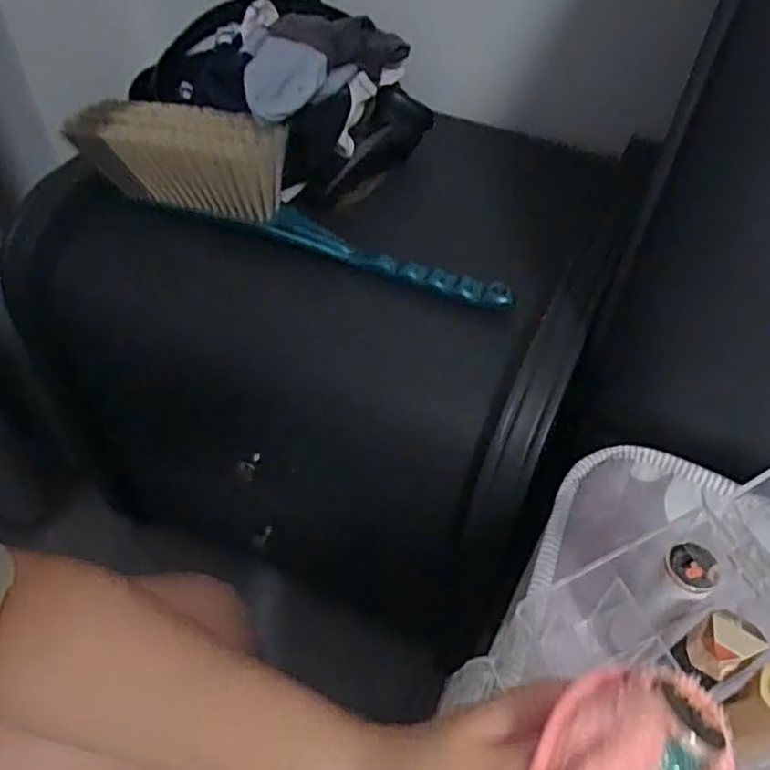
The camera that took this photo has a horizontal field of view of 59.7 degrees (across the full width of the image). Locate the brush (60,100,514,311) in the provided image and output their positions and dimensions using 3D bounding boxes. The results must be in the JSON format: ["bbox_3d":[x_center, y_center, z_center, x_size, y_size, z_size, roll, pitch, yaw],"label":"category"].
[{"bbox_3d":[-0.082,-0.154,0.546,0.392,0.094,0.047,20,51,14],"label":"brush"}]

